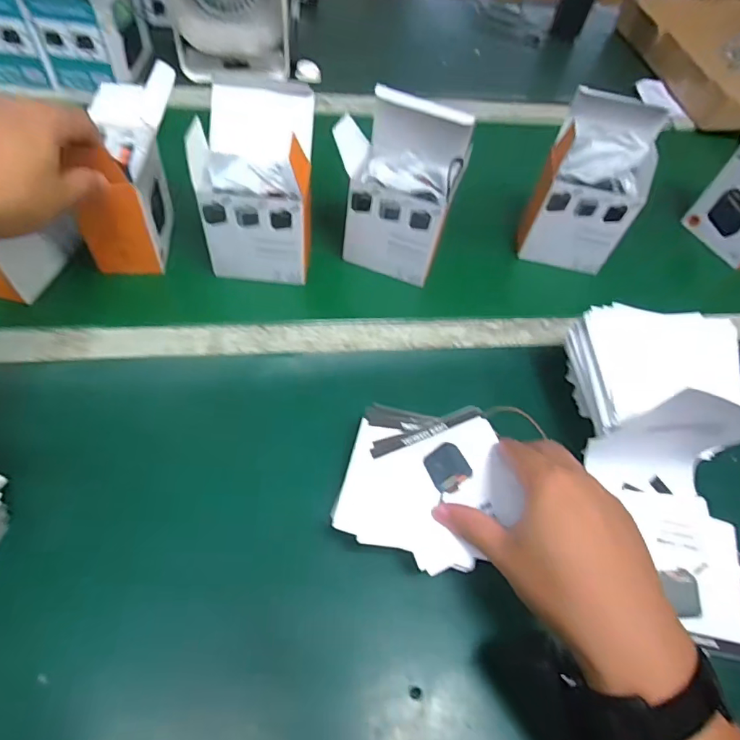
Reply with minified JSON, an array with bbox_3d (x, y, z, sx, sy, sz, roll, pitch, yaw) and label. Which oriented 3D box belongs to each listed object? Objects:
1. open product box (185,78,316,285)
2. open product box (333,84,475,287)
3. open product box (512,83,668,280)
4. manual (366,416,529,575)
[{"bbox_3d":[-0.111,-0.183,0.492,0.101,0.159,0.108,3,51,-1],"label":"open product box"},{"bbox_3d":[0.023,-0.181,0.509,0.132,0.182,0.061,17,52,10],"label":"open product box"},{"bbox_3d":[0.241,-0.198,0.540,0.116,0.176,0.068,14,51,8],"label":"open product box"},{"bbox_3d":[0.066,0.089,0.373,0.098,0.004,0.099,-18,63,-16],"label":"manual"}]

